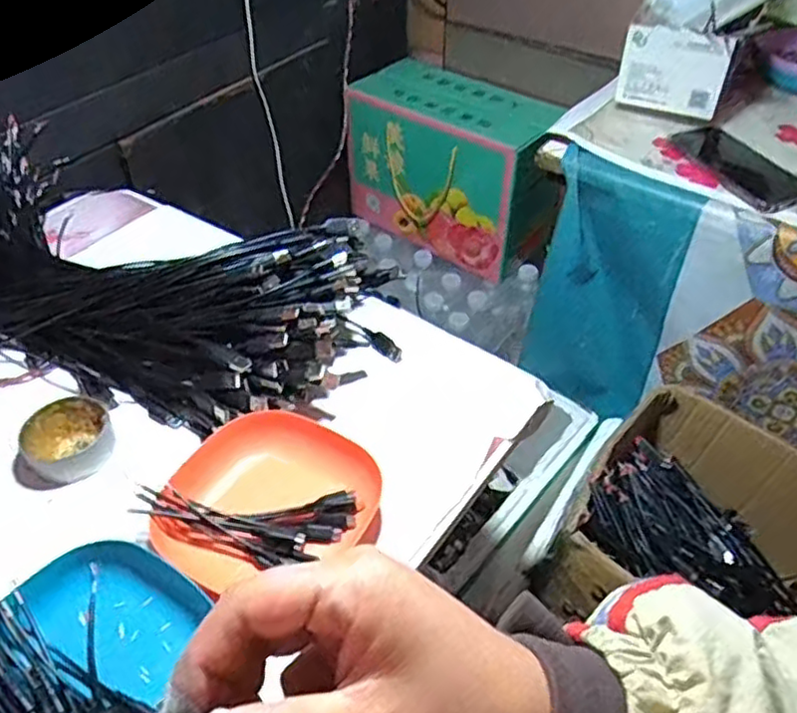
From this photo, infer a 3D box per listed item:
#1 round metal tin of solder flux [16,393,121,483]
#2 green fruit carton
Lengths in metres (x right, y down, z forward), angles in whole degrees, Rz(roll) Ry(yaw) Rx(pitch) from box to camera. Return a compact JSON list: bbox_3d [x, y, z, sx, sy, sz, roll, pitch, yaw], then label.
[{"bbox_3d":[-0.253,0.063,0.532,0.063,0.023,0.063,0,45,0],"label":"round metal tin of solder flux"},{"bbox_3d":[0.092,-0.308,1.136,0.330,0.233,0.161,34,54,29],"label":"green fruit carton"}]

